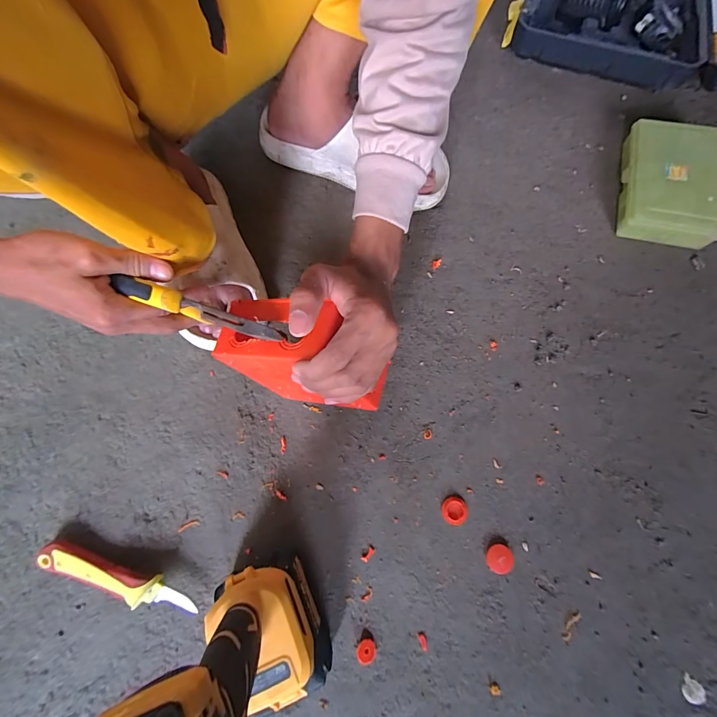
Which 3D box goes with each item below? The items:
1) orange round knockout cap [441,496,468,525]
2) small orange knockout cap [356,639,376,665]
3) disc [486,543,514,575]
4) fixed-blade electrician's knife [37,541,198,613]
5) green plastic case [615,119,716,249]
[{"bbox_3d":[0.104,0.165,0.385,0.027,0.004,0.027,0,73,1],"label":"orange round knockout cap"},{"bbox_3d":[0.008,0.286,0.347,0.018,0.009,0.019,0,73,1],"label":"small orange knockout cap"},{"bbox_3d":[0.148,0.209,0.370,0.026,0.006,0.027,0,73,1],"label":"disc"},{"bbox_3d":[-0.238,0.220,0.356,0.161,0.024,0.029,16,74,6],"label":"fixed-blade electrician's knife"},{"bbox_3d":[0.416,-0.235,0.476,0.107,0.048,0.167,14,73,5],"label":"green plastic case"}]

